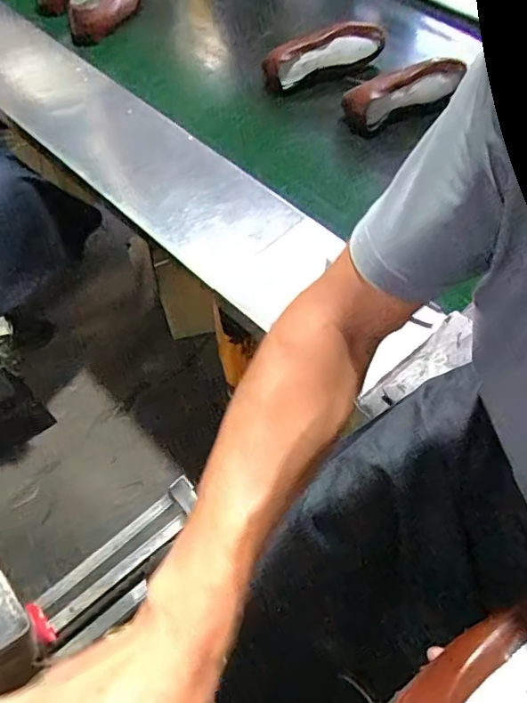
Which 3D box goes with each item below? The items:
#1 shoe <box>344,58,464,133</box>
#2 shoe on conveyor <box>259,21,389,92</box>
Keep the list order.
[{"bbox_3d":[0.284,-0.545,1.101,0.260,0.066,0.086,-22,61,-13],"label":"shoe"},{"bbox_3d":[0.134,-0.659,1.174,0.294,0.072,0.069,-29,63,-16],"label":"shoe on conveyor"}]

